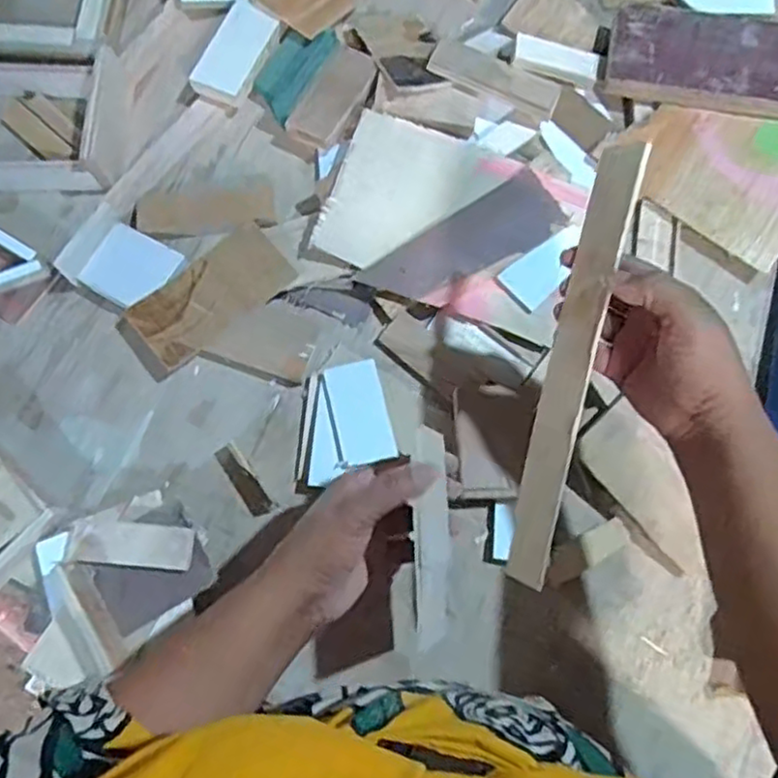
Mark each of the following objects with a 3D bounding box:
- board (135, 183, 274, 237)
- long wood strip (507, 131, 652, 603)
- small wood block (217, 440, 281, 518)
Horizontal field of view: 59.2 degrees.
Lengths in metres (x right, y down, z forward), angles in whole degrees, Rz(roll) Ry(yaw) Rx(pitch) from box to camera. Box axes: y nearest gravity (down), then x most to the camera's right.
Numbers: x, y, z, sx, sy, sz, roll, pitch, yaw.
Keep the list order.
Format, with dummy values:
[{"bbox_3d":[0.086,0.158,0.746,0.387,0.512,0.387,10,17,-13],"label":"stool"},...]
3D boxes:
[{"bbox_3d":[-0.162,-0.162,0.608,0.120,0.008,0.050,-3,76,1],"label":"board"},{"bbox_3d":[0.110,-0.014,0.414,0.031,0.005,0.264,16,93,49],"label":"long wood strip"},{"bbox_3d":[-0.116,0.071,0.544,0.020,0.016,0.066,-35,77,-7],"label":"small wood block"}]

